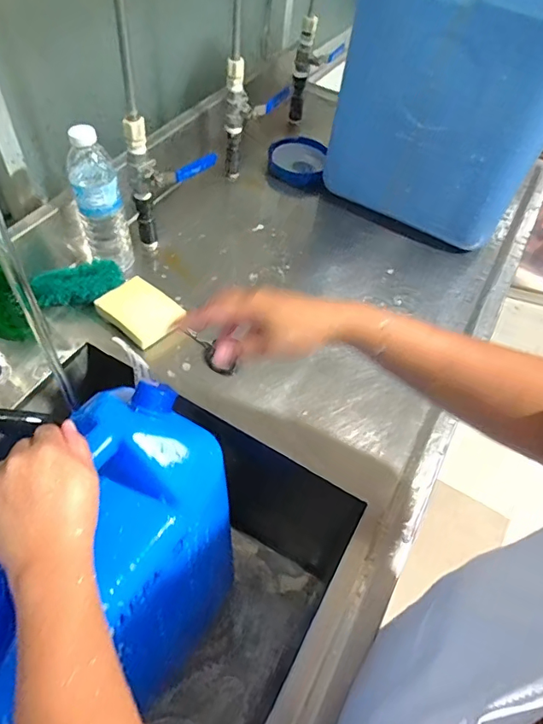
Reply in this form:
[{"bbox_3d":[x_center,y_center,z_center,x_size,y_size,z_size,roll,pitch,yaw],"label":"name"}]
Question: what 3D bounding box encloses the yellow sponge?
[{"bbox_3d":[-0.176,-0.071,0.670,0.098,0.017,0.080,42,64,10],"label":"yellow sponge"}]

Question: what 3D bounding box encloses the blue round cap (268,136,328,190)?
[{"bbox_3d":[0.049,-0.387,0.923,0.105,0.033,0.106,3,53,-3],"label":"blue round cap"}]

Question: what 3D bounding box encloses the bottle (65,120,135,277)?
[{"bbox_3d":[-0.235,-0.212,0.663,0.062,0.201,0.065,-16,56,-17],"label":"bottle"}]

